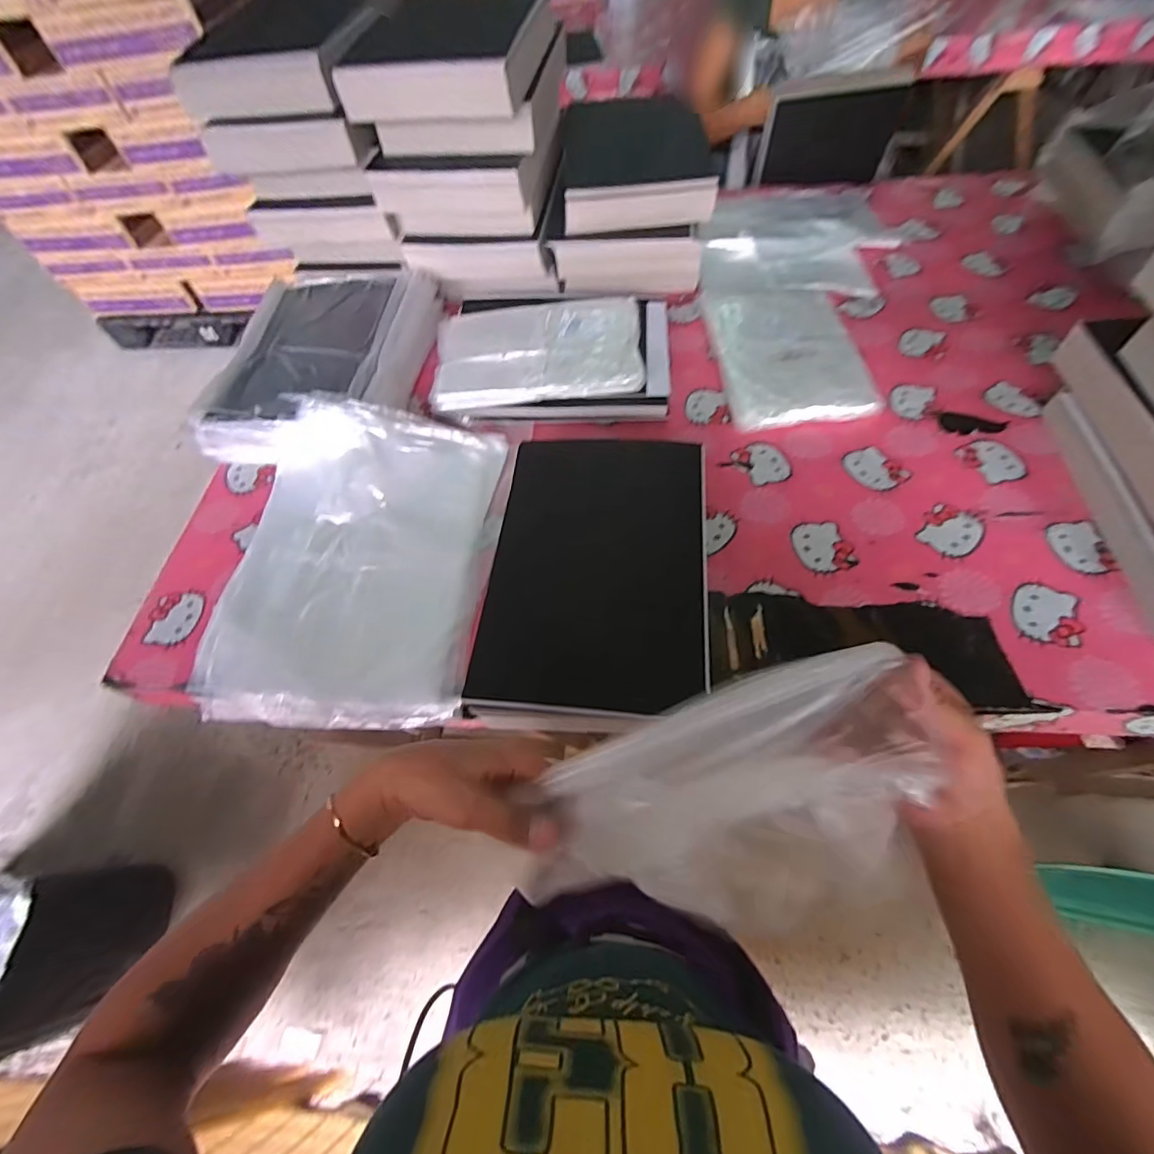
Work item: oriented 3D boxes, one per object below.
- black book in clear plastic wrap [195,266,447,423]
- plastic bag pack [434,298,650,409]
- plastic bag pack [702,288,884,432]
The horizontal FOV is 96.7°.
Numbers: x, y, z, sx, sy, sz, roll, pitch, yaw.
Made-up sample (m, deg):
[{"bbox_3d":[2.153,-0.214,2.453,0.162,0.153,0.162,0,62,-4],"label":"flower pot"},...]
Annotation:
[{"bbox_3d":[-0.418,-0.387,0.874,0.318,0.065,0.391,0,58,4],"label":"black book in clear plastic wrap"},{"bbox_3d":[-0.066,-0.382,0.865,0.345,0.038,0.231,-2,58,2],"label":"plastic bag pack"},{"bbox_3d":[0.346,-0.381,0.860,0.218,0.031,0.353,-4,58,1],"label":"plastic bag pack"}]

